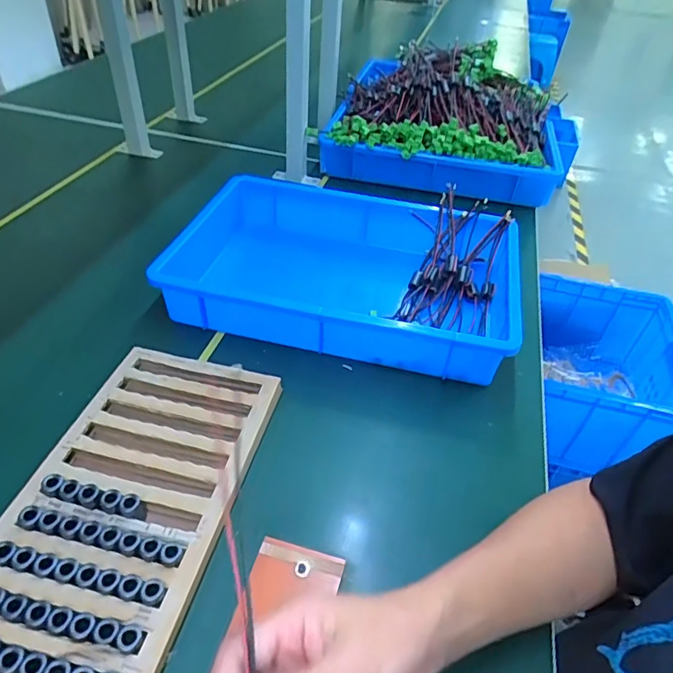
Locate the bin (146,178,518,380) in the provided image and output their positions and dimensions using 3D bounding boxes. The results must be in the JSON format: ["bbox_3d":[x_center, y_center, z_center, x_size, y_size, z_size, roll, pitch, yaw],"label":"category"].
[{"bbox_3d":[0.019,-0.095,0.680,0.408,0.074,0.278,11,42,7],"label":"bin"}]

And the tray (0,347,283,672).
[{"bbox_3d":[-0.185,0.152,0.444,0.173,0.032,0.350,12,42,7],"label":"tray"}]

